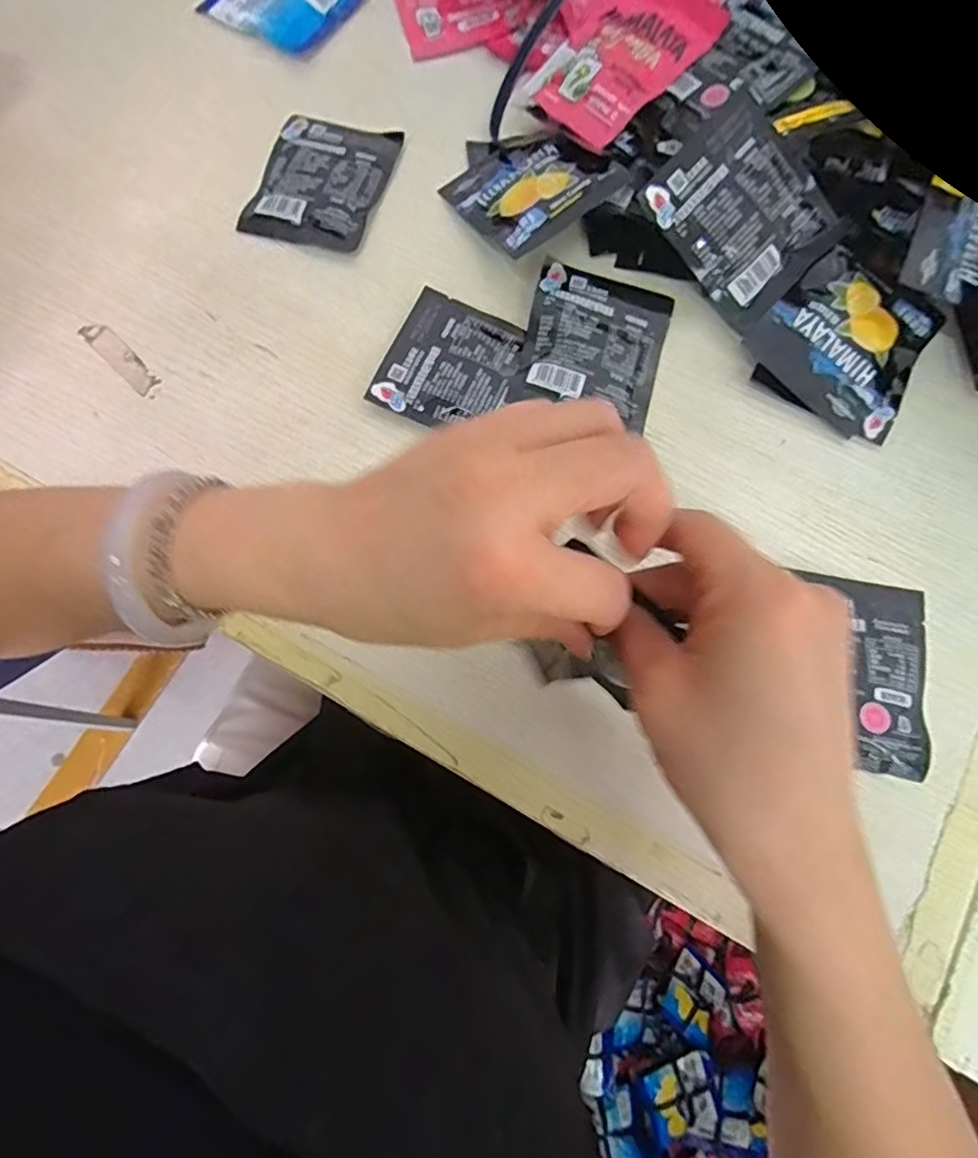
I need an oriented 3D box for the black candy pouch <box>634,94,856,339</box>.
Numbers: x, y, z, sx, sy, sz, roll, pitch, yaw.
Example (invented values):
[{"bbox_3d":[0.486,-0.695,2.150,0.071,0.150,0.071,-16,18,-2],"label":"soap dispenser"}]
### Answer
[{"bbox_3d":[0.157,-0.225,0.358,0.087,0.009,0.105,-45,102,5],"label":"black candy pouch"}]

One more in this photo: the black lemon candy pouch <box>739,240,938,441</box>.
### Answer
[{"bbox_3d":[0.226,-0.147,0.363,0.098,0.022,0.090,43,82,10],"label":"black lemon candy pouch"}]

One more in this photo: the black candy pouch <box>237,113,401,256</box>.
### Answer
[{"bbox_3d":[-0.117,-0.280,0.407,0.084,0.008,0.106,18,78,5],"label":"black candy pouch"}]

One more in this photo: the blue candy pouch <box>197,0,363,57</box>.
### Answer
[{"bbox_3d":[-0.158,-0.446,0.445,0.102,0.007,0.085,31,80,8],"label":"blue candy pouch"}]

